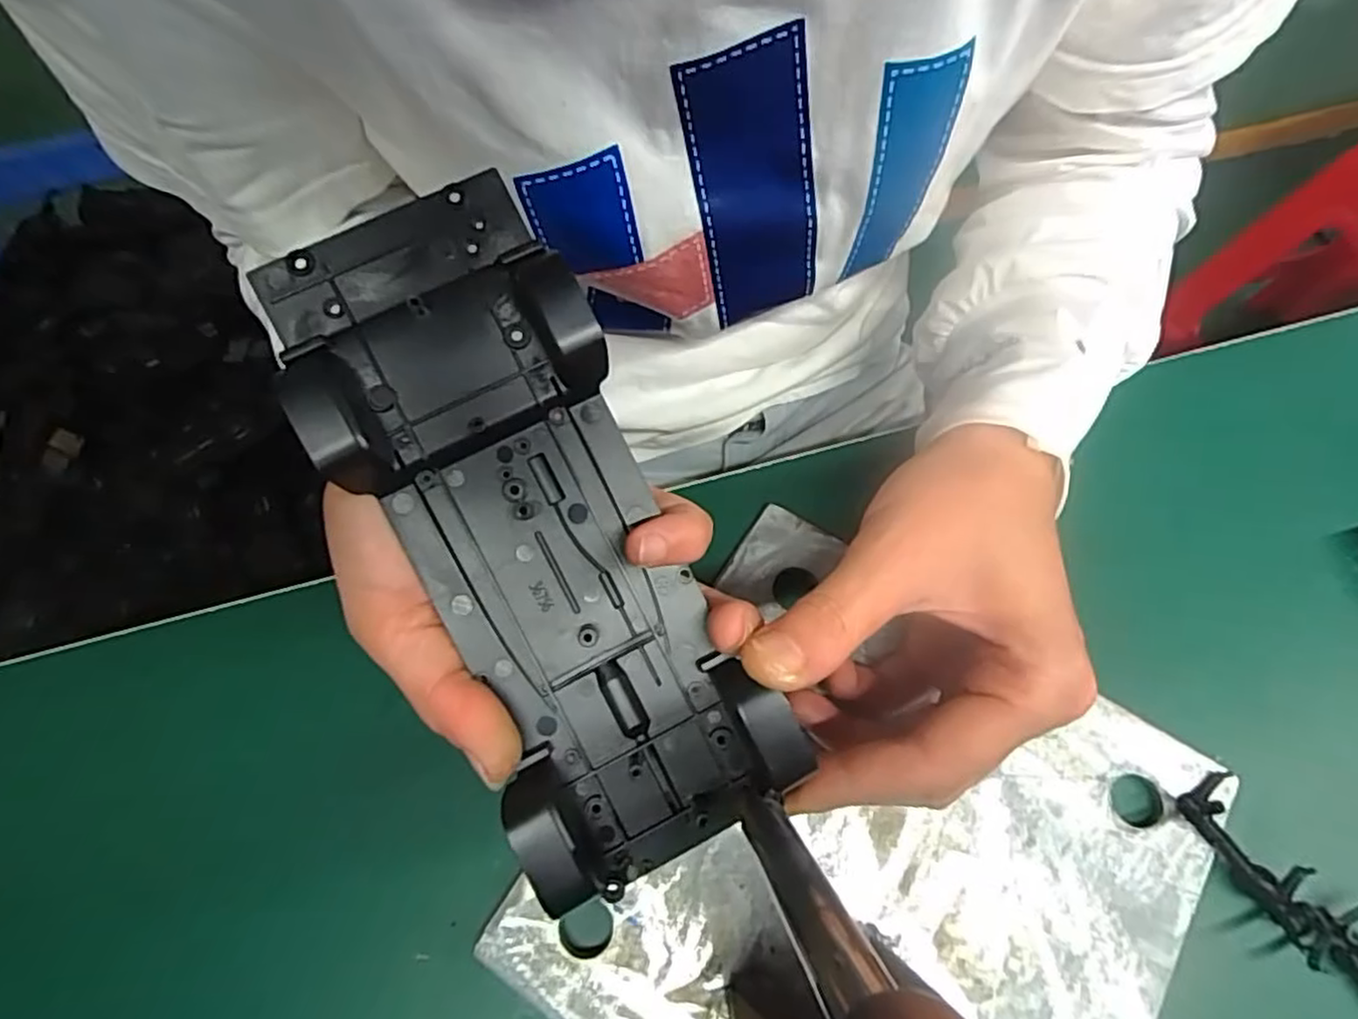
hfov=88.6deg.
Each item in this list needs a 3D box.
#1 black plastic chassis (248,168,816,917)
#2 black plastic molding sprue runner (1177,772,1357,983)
[{"bbox_3d":[-0.039,0.008,0.187,0.076,0.022,0.186,-26,93,-9],"label":"black plastic chassis"},{"bbox_3d":[0.216,0.135,0.233,0.034,0.016,0.100,-31,71,-10],"label":"black plastic molding sprue runner"}]

